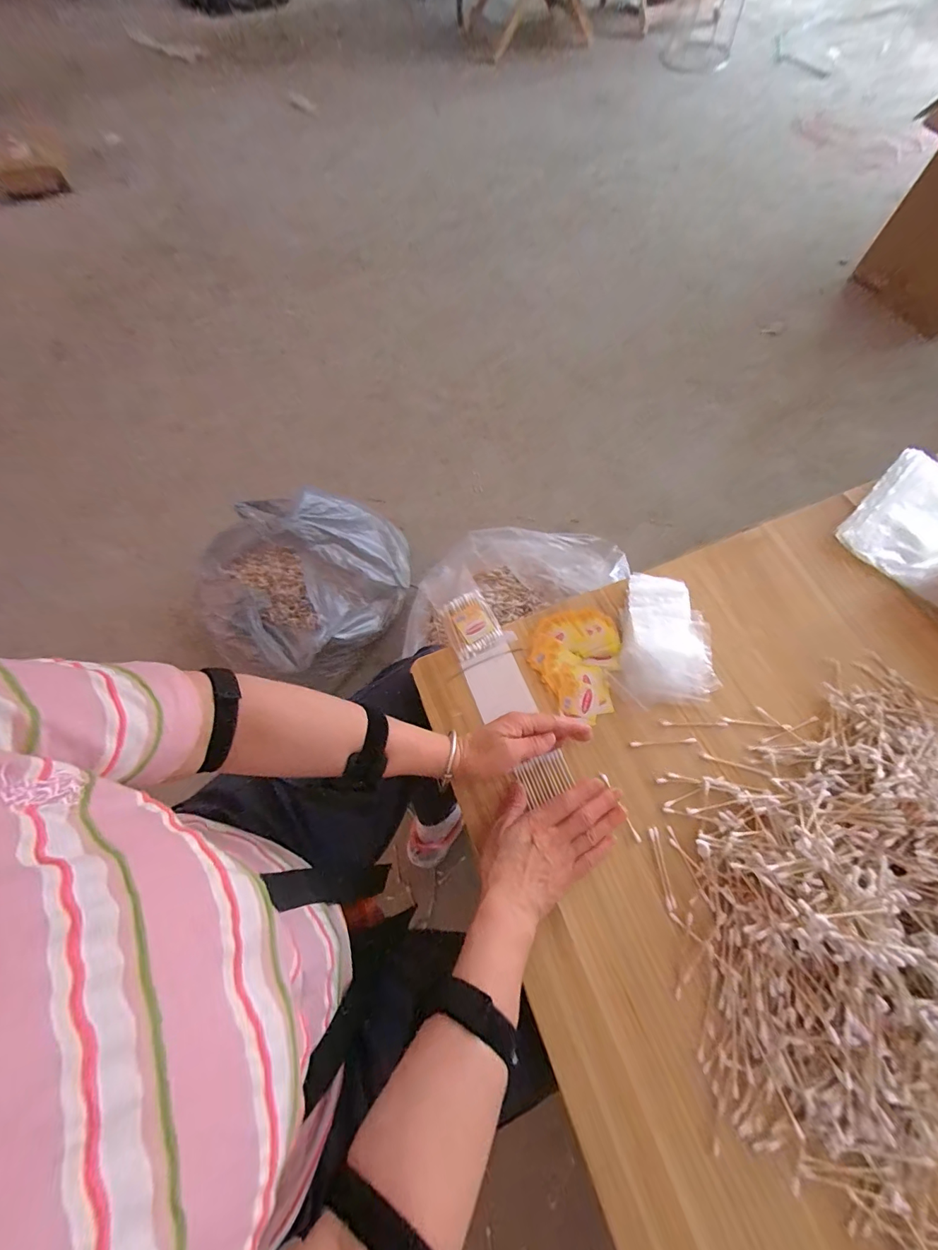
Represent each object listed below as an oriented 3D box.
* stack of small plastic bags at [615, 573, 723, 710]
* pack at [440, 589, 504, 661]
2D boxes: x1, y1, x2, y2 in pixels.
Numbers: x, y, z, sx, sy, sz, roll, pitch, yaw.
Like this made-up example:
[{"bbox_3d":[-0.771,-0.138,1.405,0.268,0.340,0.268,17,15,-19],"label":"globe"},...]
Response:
[{"bbox_3d":[0.223,0.014,0.493,0.100,0.024,0.150,6,68,5],"label":"stack of small plastic bags"},{"bbox_3d":[0.001,-0.003,0.521,0.060,0.015,0.075,-22,69,-7],"label":"pack"}]

